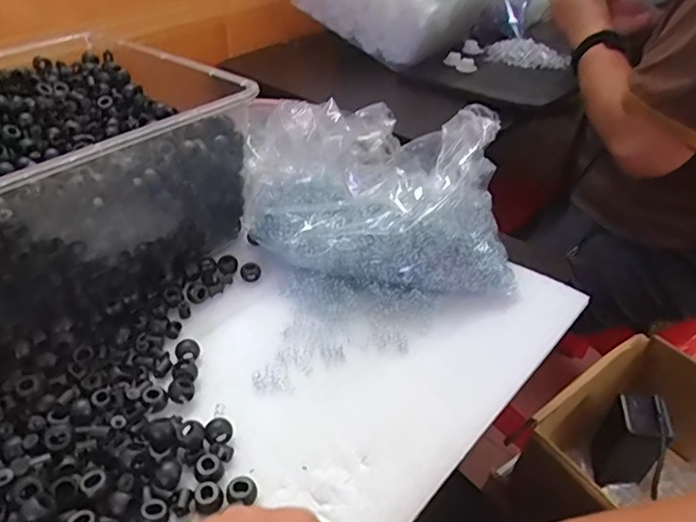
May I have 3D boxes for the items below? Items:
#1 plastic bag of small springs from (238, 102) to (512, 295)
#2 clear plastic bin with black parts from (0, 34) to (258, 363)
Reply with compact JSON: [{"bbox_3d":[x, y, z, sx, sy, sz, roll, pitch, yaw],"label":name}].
[{"bbox_3d":[0.023,-0.053,0.476,0.230,0.119,0.126,2,41,-2],"label":"plastic bag of small springs"},{"bbox_3d":[-0.270,-0.089,0.480,0.287,0.133,0.285,32,48,28],"label":"clear plastic bin with black parts"}]

